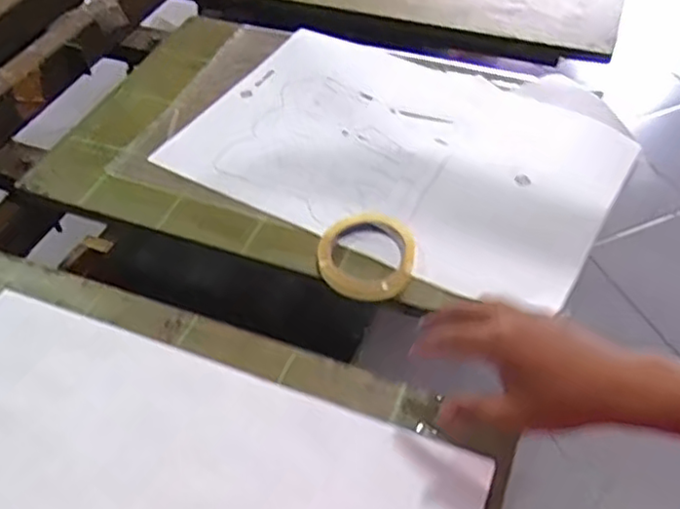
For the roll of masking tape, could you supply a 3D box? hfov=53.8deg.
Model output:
[{"bbox_3d":[0.026,-0.005,0.655,0.093,0.016,0.100,-1,48,2],"label":"roll of masking tape"}]

